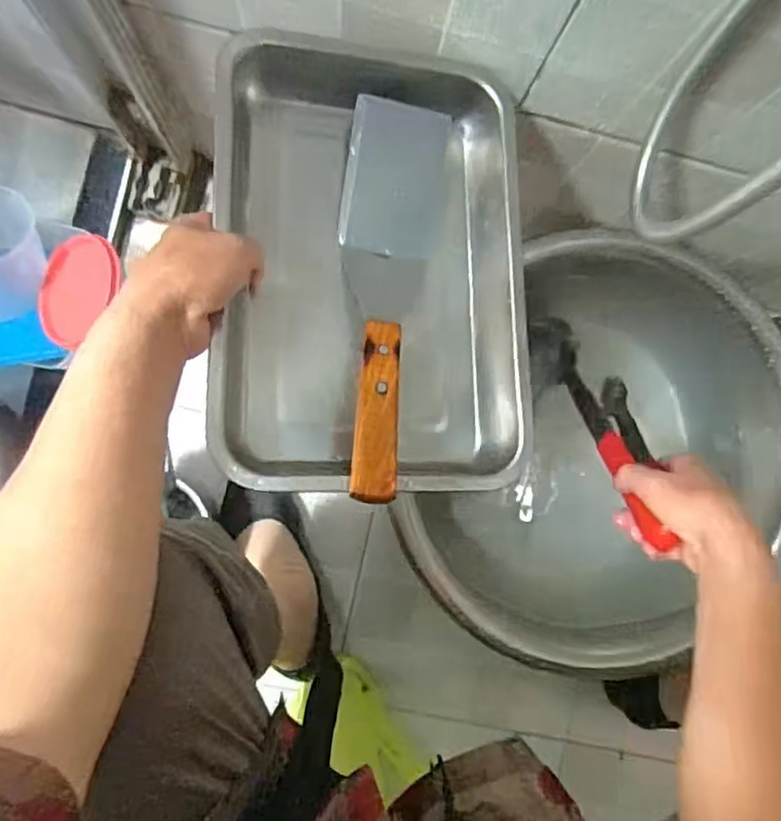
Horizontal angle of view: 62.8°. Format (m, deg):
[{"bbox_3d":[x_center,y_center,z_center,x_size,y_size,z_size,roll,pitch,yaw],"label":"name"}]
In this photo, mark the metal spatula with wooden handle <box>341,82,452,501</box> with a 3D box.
[{"bbox_3d":[-0.004,-0.079,0.441,0.070,0.060,0.288,6,69,-5],"label":"metal spatula with wooden handle"}]

